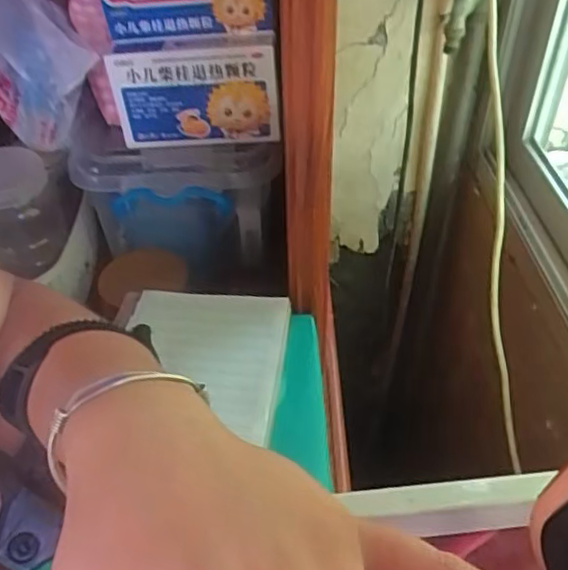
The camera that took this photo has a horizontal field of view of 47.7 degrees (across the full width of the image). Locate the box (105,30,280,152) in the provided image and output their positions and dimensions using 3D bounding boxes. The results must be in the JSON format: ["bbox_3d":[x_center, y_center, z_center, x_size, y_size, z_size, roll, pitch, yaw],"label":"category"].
[{"bbox_3d":[-0.077,-0.172,0.571,0.142,0.084,0.041,-2,44,1],"label":"box"}]

